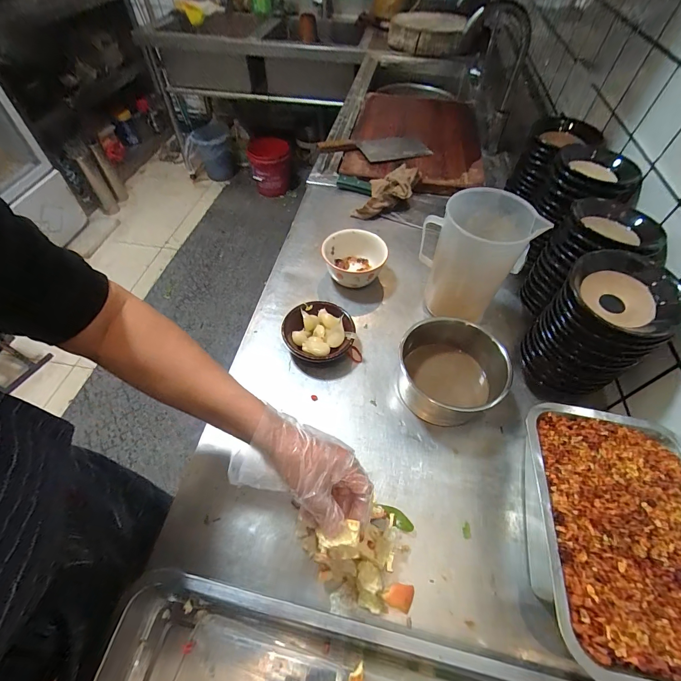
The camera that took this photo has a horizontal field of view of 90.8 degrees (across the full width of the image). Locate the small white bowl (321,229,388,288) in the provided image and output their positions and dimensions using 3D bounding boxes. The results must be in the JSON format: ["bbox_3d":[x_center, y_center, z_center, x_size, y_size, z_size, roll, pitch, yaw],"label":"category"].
[{"bbox_3d":[0.025,-0.154,0.660,0.118,0.074,0.113,1,53,-1],"label":"small white bowl"}]

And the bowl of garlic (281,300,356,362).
[{"bbox_3d":[-0.038,-0.010,0.570,0.119,0.039,0.112,1,53,-1],"label":"bowl of garlic"}]

